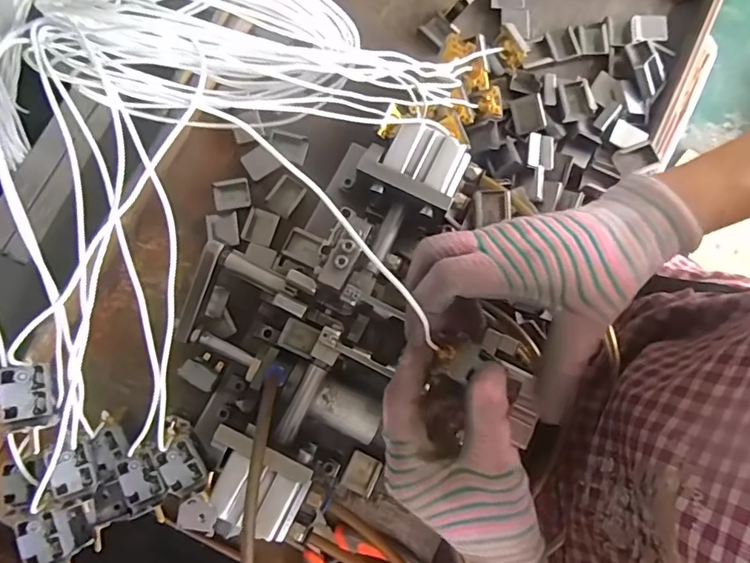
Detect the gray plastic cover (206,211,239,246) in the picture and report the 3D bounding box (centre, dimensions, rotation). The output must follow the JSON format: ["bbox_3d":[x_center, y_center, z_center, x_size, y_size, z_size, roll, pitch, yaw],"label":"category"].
[{"bbox_3d":[-0.134,-0.045,0.463,0.029,0.013,0.032,-7,81,-2],"label":"gray plastic cover"}]

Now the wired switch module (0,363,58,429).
[{"bbox_3d":[-0.195,0.065,0.296,0.026,0.011,0.034,-7,81,-25],"label":"wired switch module"}]

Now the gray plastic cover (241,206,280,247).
[{"bbox_3d":[-0.102,-0.049,0.467,0.027,0.004,0.032,17,81,3],"label":"gray plastic cover"}]

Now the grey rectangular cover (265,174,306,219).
[{"bbox_3d":[-0.079,-0.076,0.464,0.026,0.006,0.032,37,82,6],"label":"grey rectangular cover"}]

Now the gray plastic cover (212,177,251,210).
[{"bbox_3d":[-0.127,-0.077,0.466,0.032,0.007,0.027,-10,81,-2],"label":"gray plastic cover"}]

